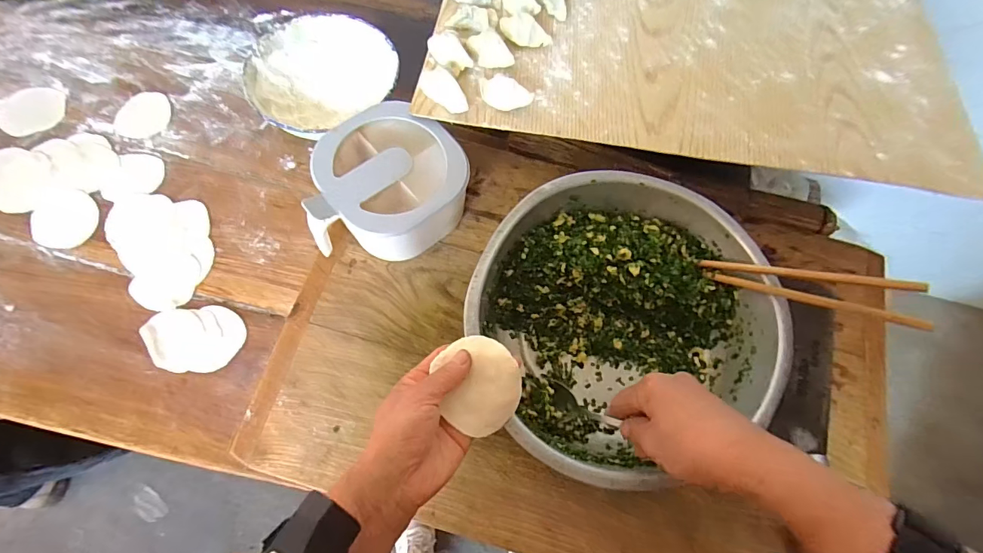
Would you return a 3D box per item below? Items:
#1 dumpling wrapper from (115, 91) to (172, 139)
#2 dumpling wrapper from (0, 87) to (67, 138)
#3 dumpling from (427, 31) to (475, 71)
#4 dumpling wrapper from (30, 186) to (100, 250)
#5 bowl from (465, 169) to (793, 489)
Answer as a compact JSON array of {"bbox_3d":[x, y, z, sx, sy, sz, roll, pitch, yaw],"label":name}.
[{"bbox_3d":[-0.465,-0.217,0.586,0.075,0.004,0.075,1,68,-3],"label":"dumpling wrapper"},{"bbox_3d":[-0.607,-0.219,0.577,0.080,0.005,0.078,1,68,-3],"label":"dumpling wrapper"},{"bbox_3d":[-0.044,-0.238,0.465,0.029,0.015,0.055,-33,73,-15],"label":"dumpling"},{"bbox_3d":[-0.510,-0.071,0.522,0.075,0.004,0.072,22,68,6],"label":"dumpling wrapper"},{"bbox_3d":[0.118,0.037,0.424,0.258,0.095,0.248,1,68,-3],"label":"bowl"}]

